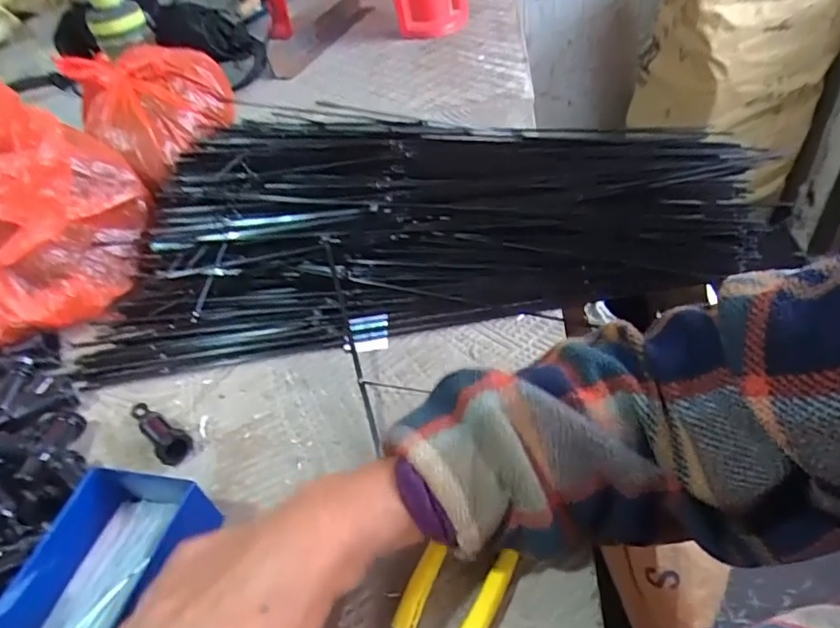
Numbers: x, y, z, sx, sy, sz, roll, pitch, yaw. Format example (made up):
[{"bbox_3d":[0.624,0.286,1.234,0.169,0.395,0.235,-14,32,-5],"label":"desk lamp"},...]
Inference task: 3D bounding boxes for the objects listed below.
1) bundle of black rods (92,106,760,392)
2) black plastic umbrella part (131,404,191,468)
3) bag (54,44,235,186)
[{"bbox_3d":[0.001,-0.097,0.523,0.570,0.081,0.288,-7,44,6],"label":"bundle of black rods"},{"bbox_3d":[-0.193,0.082,0.412,0.071,0.029,0.022,29,57,35],"label":"black plastic umbrella part"},{"bbox_3d":[-0.293,-0.246,0.645,0.171,0.083,0.177,-32,47,-20],"label":"bag"}]

